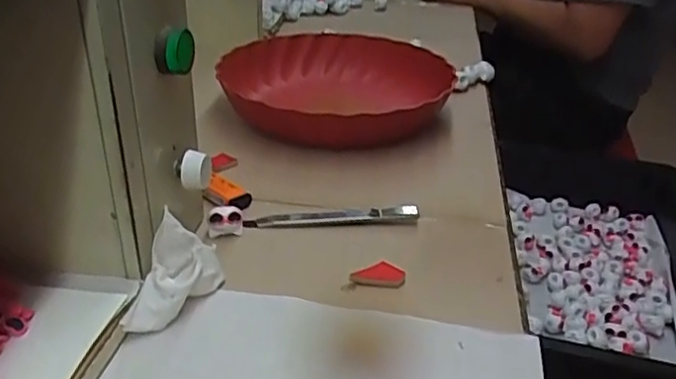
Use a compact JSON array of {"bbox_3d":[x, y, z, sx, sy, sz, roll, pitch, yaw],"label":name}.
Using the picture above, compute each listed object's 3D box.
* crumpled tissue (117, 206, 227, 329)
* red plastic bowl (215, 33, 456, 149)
[{"bbox_3d":[-0.100,0.053,0.390,0.032,0.052,0.066,6,31,14],"label":"crumpled tissue"},{"bbox_3d":[-0.006,-0.095,0.644,0.227,0.078,0.180,6,31,13],"label":"red plastic bowl"}]

